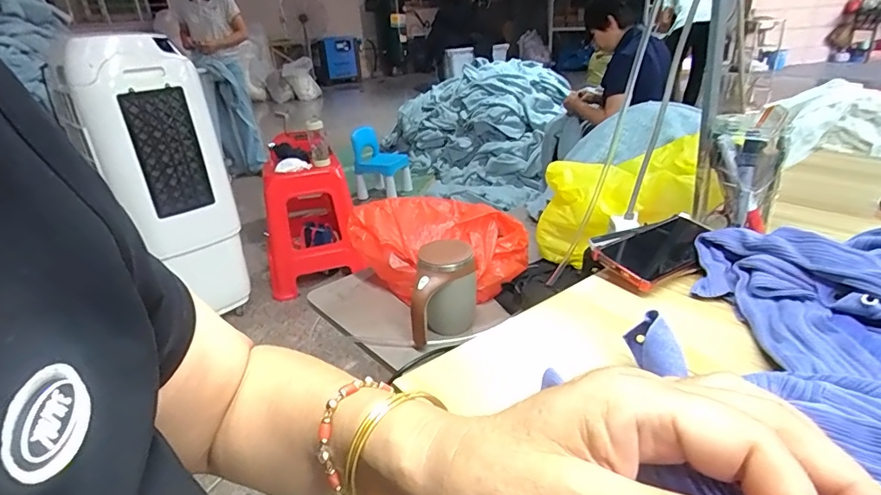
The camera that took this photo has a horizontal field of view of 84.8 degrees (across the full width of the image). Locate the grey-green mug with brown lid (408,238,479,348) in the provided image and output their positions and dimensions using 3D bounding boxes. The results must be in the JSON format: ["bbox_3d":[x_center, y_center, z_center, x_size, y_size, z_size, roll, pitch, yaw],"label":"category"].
[{"bbox_3d":[0.006,0.067,0.738,0.092,0.121,0.100,0,26,9],"label":"grey-green mug with brown lid"}]

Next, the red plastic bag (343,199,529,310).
[{"bbox_3d":[-0.008,-0.009,0.907,0.286,0.136,0.196,15,31,34],"label":"red plastic bag"}]

